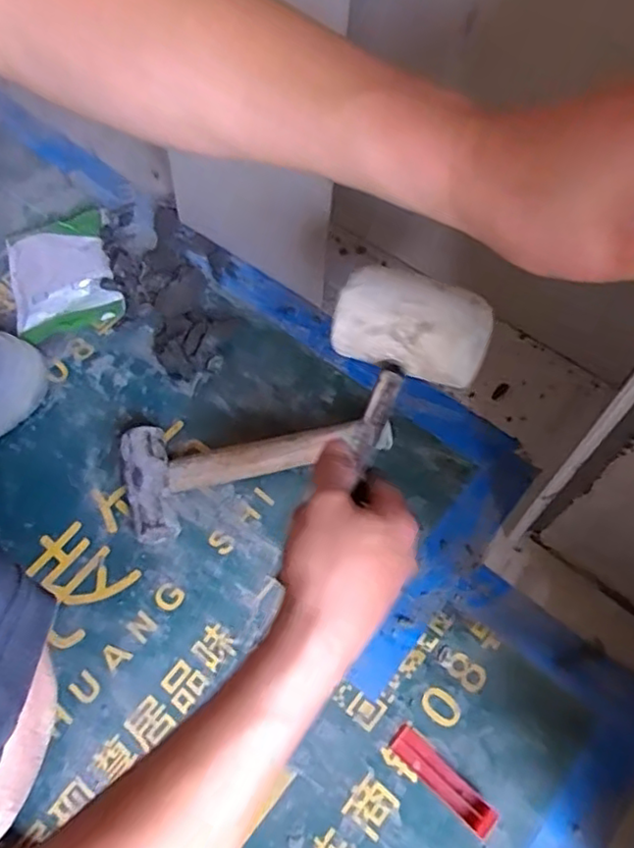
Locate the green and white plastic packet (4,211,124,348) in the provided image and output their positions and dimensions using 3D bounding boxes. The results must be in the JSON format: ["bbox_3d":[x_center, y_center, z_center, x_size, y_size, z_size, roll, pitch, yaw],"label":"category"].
[{"bbox_3d":[-0.281,-0.164,0.700,0.108,0.020,0.158,-19,64,-7],"label":"green and white plastic packet"}]

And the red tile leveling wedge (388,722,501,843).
[{"bbox_3d":[0.094,0.268,0.478,0.088,0.013,0.023,39,71,19],"label":"red tile leveling wedge"}]

